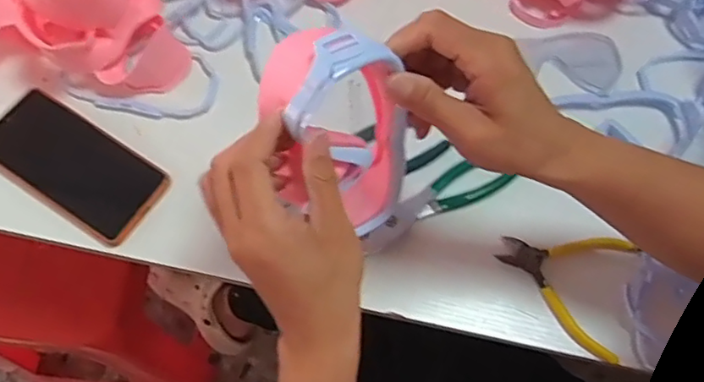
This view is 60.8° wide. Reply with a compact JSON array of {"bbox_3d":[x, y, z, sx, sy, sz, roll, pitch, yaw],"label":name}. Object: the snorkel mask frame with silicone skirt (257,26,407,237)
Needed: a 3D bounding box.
[{"bbox_3d":[-0.006,-0.027,0.377,0.055,0.142,0.087,27,71,36],"label":"snorkel mask frame with silicone skirt"}]

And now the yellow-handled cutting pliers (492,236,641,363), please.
[{"bbox_3d":[0.177,0.075,0.507,0.111,0.008,0.102,20,68,5],"label":"yellow-handled cutting pliers"}]

